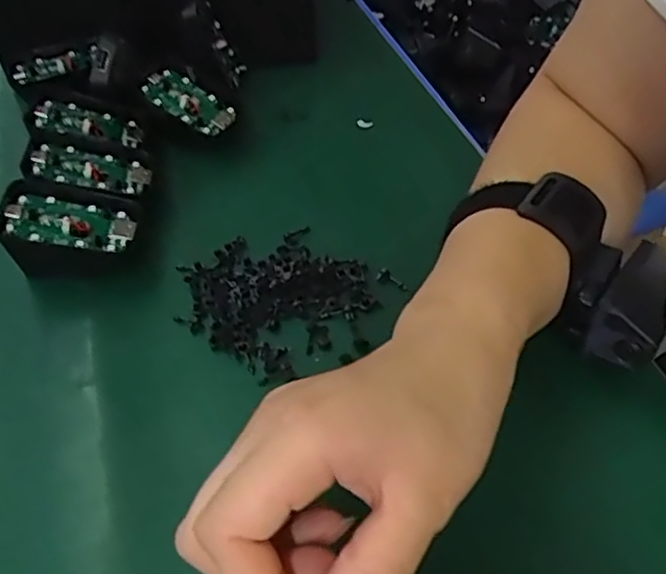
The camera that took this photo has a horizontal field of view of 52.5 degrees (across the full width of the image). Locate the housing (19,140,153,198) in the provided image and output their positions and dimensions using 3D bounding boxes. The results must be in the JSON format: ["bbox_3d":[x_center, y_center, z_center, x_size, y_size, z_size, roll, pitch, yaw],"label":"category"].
[{"bbox_3d":[-0.139,-0.068,0.385,0.067,0.009,0.037,9,45,-14],"label":"housing"}]

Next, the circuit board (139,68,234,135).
[{"bbox_3d":[-0.095,-0.122,0.447,0.061,0.004,0.030,30,67,3],"label":"circuit board"}]

